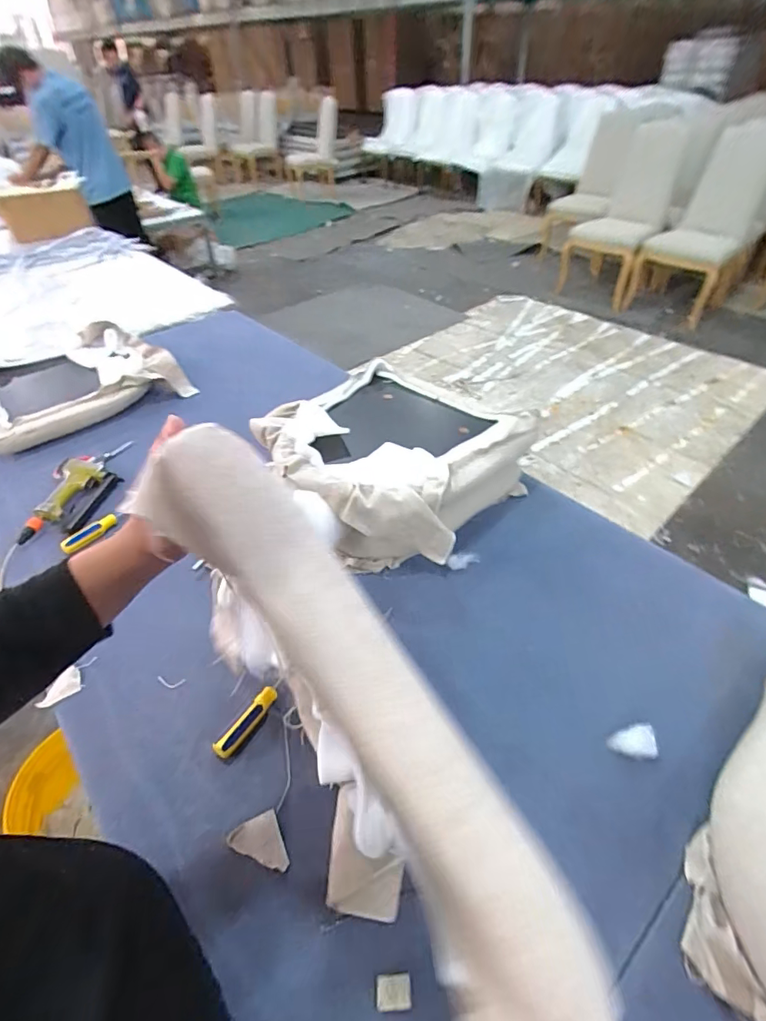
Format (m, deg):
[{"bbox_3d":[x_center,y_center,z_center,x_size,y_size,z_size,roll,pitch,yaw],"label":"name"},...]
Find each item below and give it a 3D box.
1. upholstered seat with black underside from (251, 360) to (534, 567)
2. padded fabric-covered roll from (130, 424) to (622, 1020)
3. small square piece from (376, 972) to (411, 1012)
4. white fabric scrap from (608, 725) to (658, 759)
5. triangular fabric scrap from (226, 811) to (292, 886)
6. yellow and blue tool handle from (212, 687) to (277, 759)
[{"bbox_3d":[0.003,-0.108,1.066,0.474,0.163,0.492,29,51,29],"label":"upholstered seat with black underside"},{"bbox_3d":[-0.015,0.141,0.334,0.097,0.084,0.429,-31,84,-28],"label":"padded fabric-covered roll"},{"bbox_3d":[0.011,0.510,0.525,0.036,0.004,0.029,-5,43,-4],"label":"small square piece"},{"bbox_3d":[0.348,0.324,0.690,0.066,0.004,0.040,-7,61,-1],"label":"white fabric scrap"},{"bbox_3d":[-0.157,0.431,0.620,0.061,0.004,0.083,-18,45,-17],"label":"triangular fabric scrap"},{"bbox_3d":[-0.197,0.313,0.730,0.030,0.026,0.112,24,49,25],"label":"yellow and blue tool handle"}]

